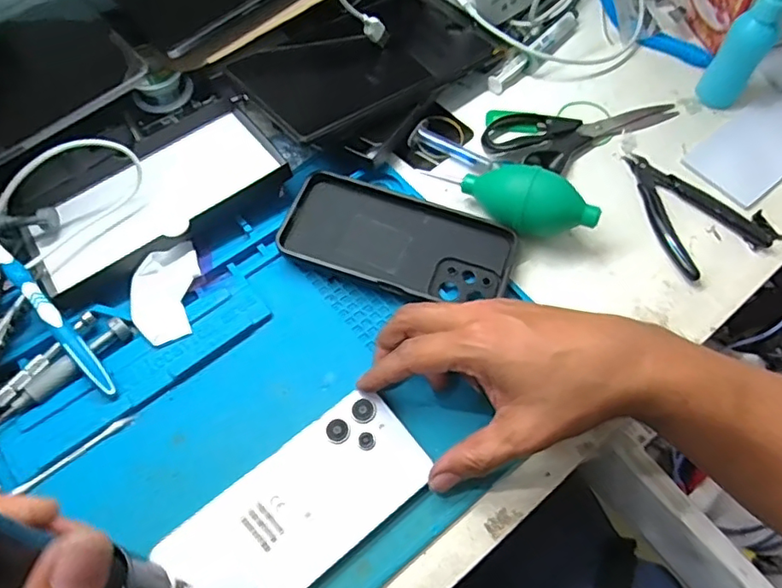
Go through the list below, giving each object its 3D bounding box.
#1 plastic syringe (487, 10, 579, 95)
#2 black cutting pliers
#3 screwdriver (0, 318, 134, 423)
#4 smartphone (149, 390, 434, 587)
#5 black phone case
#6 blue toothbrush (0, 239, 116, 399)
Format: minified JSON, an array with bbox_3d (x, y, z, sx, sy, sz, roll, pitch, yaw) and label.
[{"bbox_3d":[0.139,-0.231,0.521,0.126,0.015,0.019,-42,70,-19],"label":"plastic syringe"},{"bbox_3d":[0.233,-0.072,0.445,0.077,0.011,0.118,-22,65,-11],"label":"black cutting pliers"},{"bbox_3d":[-0.222,0.056,0.371,0.018,0.013,0.106,38,69,18],"label":"screwdriver"},{"bbox_3d":[-0.056,0.131,0.338,0.159,0.011,0.074,-36,68,-17],"label":"smartphone"},{"bbox_3d":[0.004,-0.039,0.425,0.172,0.015,0.081,19,64,10],"label":"black phone case"},{"bbox_3d":[-0.244,-0.002,0.378,0.014,0.017,0.182,-39,84,-17],"label":"blue toothbrush"}]

